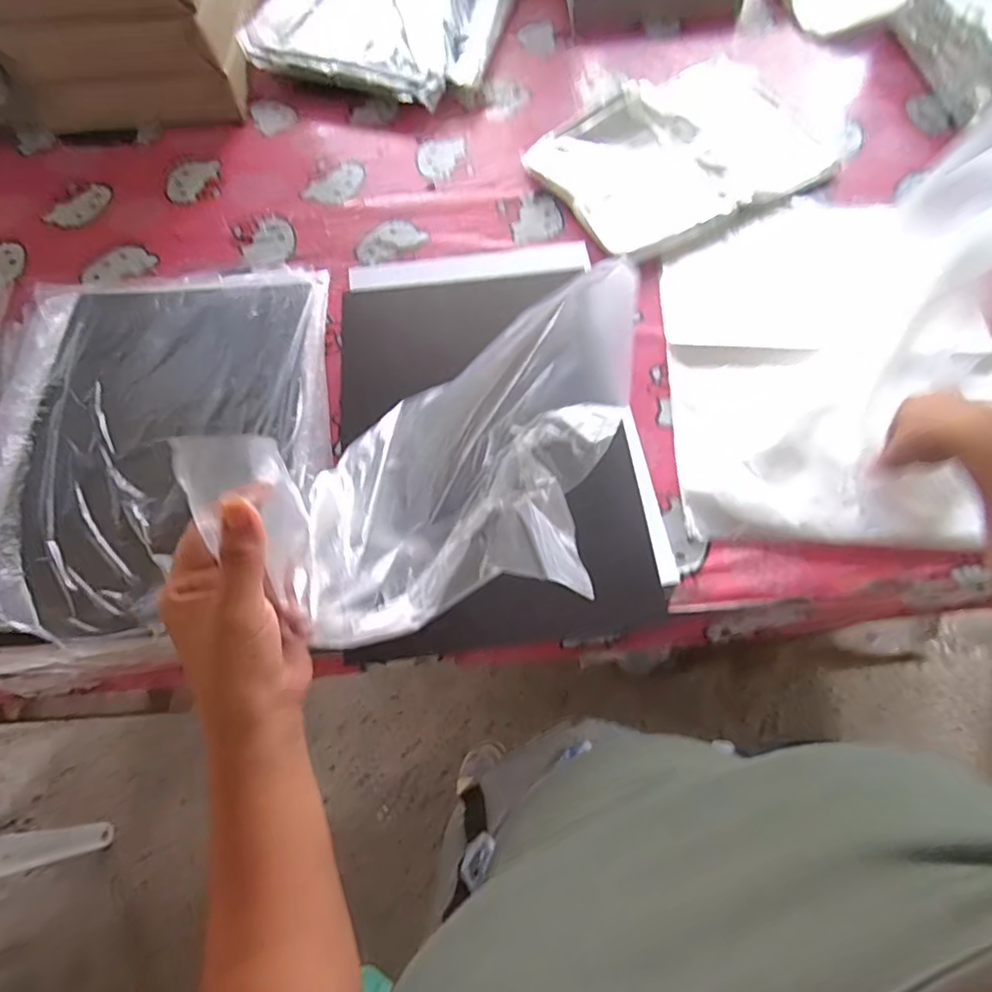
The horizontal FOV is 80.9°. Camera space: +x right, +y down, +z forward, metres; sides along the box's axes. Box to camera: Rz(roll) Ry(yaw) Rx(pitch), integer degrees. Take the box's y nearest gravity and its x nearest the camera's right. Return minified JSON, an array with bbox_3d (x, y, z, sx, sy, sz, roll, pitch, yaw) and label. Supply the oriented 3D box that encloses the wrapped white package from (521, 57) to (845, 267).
[{"bbox_3d":[0.230,-0.421,0.713,0.338,0.036,0.245,-29,68,-11],"label":"wrapped white package"}]

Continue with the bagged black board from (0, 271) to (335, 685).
[{"bbox_3d":[-0.308,-0.055,0.542,0.297,0.040,0.410,-7,66,-1],"label":"bagged black board"}]

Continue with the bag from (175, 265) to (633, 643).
[{"bbox_3d":[-0.028,-0.019,0.353,0.246,0.134,0.161,-13,66,-4],"label":"bag"}]

